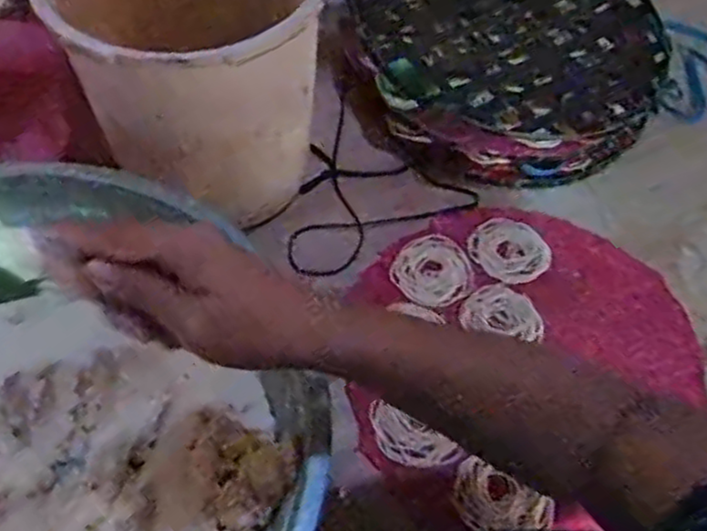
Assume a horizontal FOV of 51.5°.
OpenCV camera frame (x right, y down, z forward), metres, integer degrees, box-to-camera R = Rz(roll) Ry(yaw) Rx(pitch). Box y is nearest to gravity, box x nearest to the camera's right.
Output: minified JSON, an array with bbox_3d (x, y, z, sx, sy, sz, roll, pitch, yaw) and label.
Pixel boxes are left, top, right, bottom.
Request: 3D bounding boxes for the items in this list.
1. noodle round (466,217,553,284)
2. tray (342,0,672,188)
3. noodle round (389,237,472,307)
[{"bbox_3d":[0.158,-0.016,0.738,0.077,0.007,0.067,39,64,20],"label":"noodle round"},{"bbox_3d":[0.178,-0.261,0.847,0.356,0.074,0.368,-10,58,-8],"label":"tray"},{"bbox_3d":[0.079,0.004,0.719,0.075,0.005,0.073,1,57,-2],"label":"noodle round"}]

